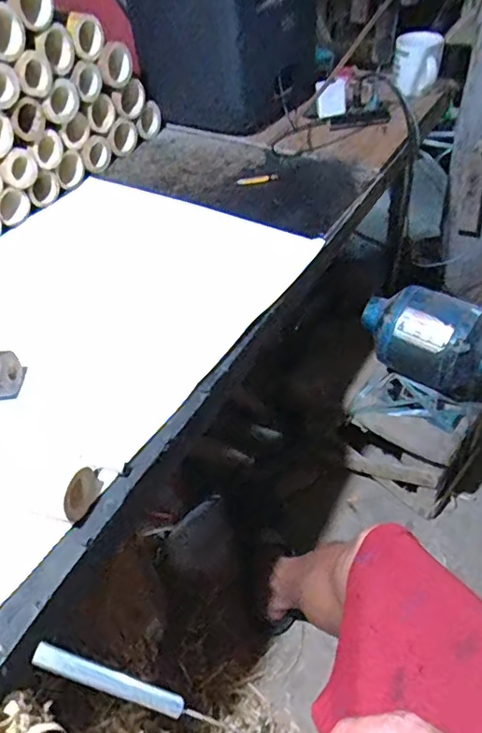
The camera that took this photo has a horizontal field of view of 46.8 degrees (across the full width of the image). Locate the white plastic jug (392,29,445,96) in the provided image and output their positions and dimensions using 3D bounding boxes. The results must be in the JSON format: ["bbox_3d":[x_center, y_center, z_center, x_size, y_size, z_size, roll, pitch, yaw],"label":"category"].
[{"bbox_3d":[0.331,-0.574,1.056,0.087,0.100,0.079,14,48,14],"label":"white plastic jug"}]

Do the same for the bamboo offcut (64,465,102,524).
[{"bbox_3d":[-0.147,0.115,0.507,0.012,0.035,0.044,1,43,43],"label":"bamboo offcut"}]

